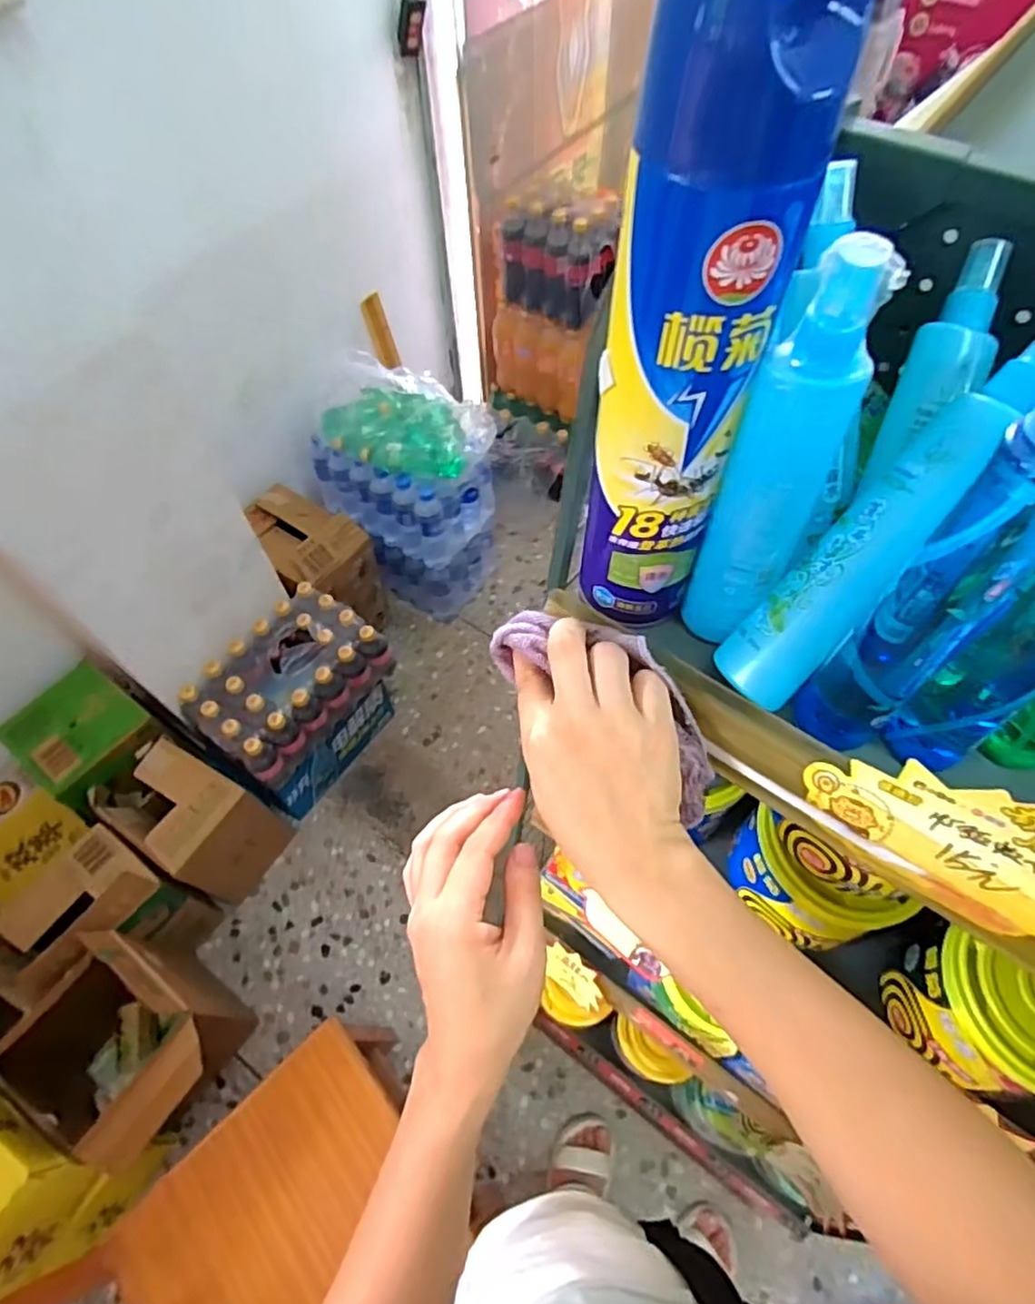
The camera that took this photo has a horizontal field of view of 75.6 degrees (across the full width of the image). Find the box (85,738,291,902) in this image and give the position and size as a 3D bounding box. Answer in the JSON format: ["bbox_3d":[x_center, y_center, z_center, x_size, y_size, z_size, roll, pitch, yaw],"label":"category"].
[{"bbox_3d":[-0.656,0.344,1.357,0.245,0.302,0.187,25,63,15],"label":"box"}]

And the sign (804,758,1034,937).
[{"bbox_3d":[0.197,0.086,0.306,0.121,0.077,0.005,23,44,30],"label":"sign"}]

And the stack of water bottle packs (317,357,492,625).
[{"bbox_3d":[-0.246,-0.391,1.600,0.405,0.482,0.272,33,65,18],"label":"stack of water bottle packs"}]

